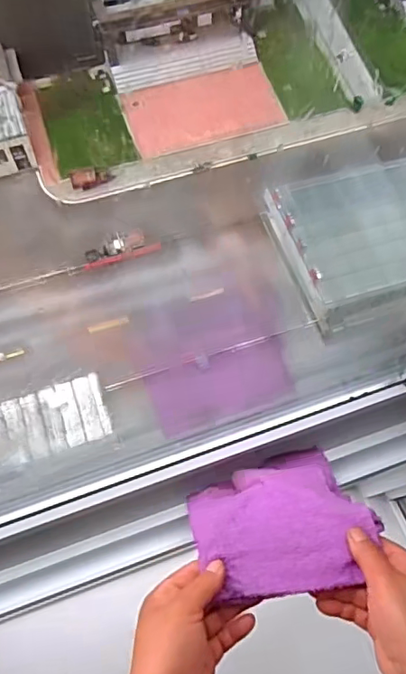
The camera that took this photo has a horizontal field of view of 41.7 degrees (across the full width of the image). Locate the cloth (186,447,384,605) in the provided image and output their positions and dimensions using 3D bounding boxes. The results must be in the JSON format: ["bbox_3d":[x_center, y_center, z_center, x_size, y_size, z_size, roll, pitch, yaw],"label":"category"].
[{"bbox_3d":[0.066,0.161,0.505,0.151,0.182,0.035,-8,105,-7],"label":"cloth"}]

